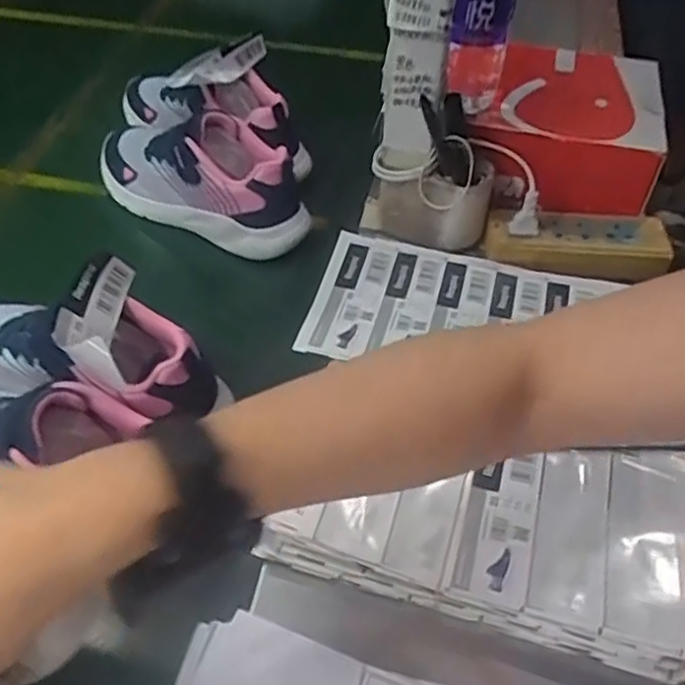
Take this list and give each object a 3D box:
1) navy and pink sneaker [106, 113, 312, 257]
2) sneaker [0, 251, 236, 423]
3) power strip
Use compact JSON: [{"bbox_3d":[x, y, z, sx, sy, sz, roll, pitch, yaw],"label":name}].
[{"bbox_3d":[-0.145,-0.173,0.689,0.233,0.101,0.089,31,53,22],"label":"navy and pink sneaker"},{"bbox_3d":[-0.209,-0.001,0.519,0.223,0.087,0.088,2,45,22],"label":"sneaker"},{"bbox_3d":[0.205,-0.090,0.623,0.155,0.026,0.065,7,48,2],"label":"power strip"}]

